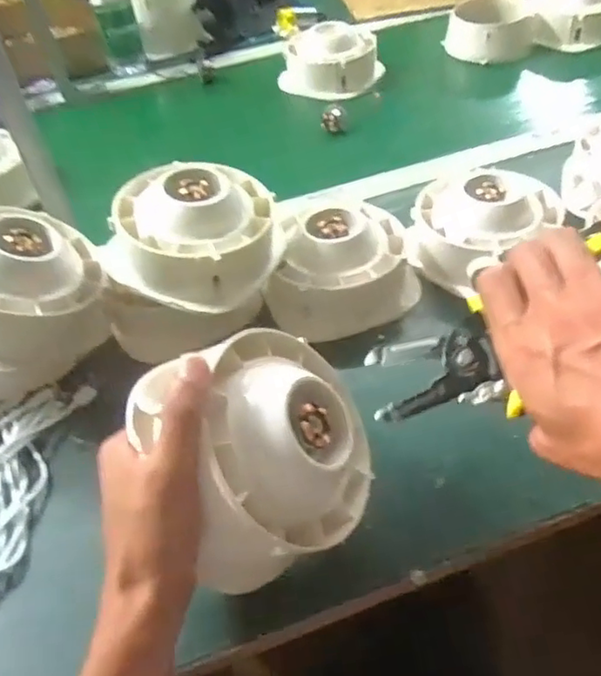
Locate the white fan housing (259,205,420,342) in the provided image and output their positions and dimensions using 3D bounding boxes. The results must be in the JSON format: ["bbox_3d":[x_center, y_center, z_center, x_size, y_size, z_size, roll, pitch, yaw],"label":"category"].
[{"bbox_3d":[0.037,-0.068,0.547,0.131,0.069,0.121,-6,45,0],"label":"white fan housing"}]

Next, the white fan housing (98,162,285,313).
[{"bbox_3d":[-0.088,-0.092,0.510,0.129,0.077,0.130,8,47,14],"label":"white fan housing"}]

